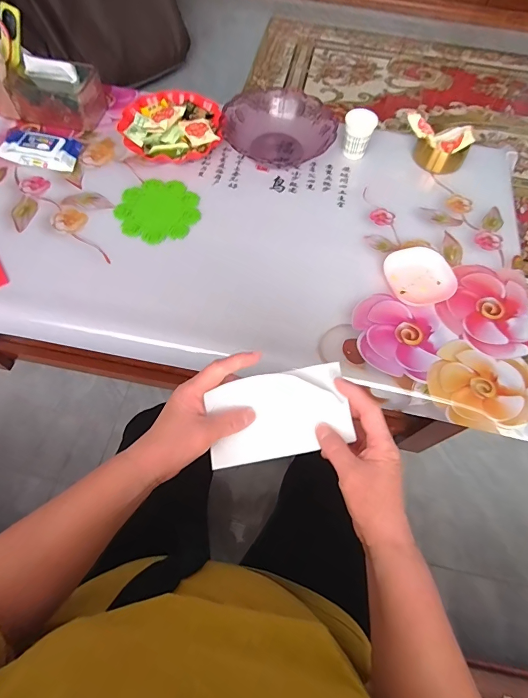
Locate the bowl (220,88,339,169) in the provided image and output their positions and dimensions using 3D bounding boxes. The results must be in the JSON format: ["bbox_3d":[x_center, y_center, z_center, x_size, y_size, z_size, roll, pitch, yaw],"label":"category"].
[{"bbox_3d":[0.036,-0.517,0.879,0.252,0.083,0.210,4,64,-2],"label":"bowl"}]

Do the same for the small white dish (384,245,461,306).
[{"bbox_3d":[0.296,-0.139,0.733,0.118,0.032,0.113,1,64,-3],"label":"small white dish"}]

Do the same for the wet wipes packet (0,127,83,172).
[{"bbox_3d":[-0.497,-0.444,0.839,0.188,0.032,0.101,22,64,7],"label":"wet wipes packet"}]

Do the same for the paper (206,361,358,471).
[{"bbox_3d":[0.016,0.065,0.382,0.136,0.011,0.082,-10,82,0],"label":"paper"}]

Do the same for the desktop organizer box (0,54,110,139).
[{"bbox_3d":[-0.497,-0.593,0.875,0.230,0.100,0.145,21,64,7],"label":"desktop organizer box"}]

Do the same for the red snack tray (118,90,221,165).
[{"bbox_3d":[-0.209,-0.516,0.874,0.221,0.050,0.221,-16,66,-11],"label":"red snack tray"}]

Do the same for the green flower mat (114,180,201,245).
[{"bbox_3d":[-0.217,-0.287,0.789,0.160,0.012,0.156,-16,65,-12],"label":"green flower mat"}]

